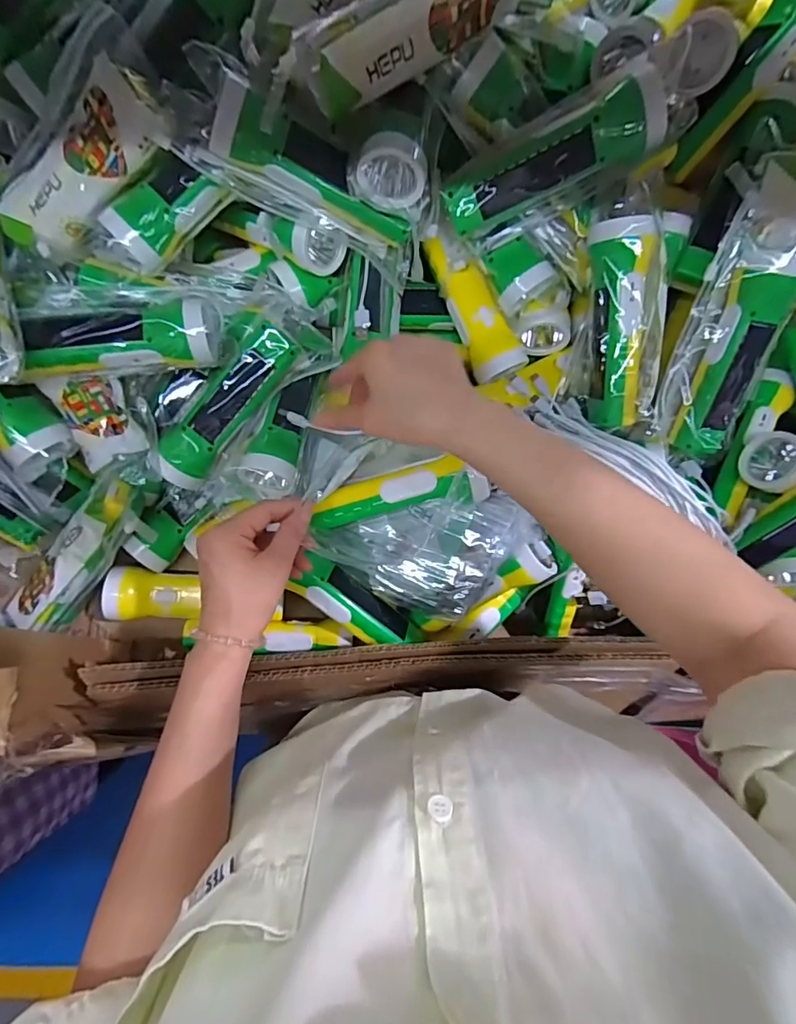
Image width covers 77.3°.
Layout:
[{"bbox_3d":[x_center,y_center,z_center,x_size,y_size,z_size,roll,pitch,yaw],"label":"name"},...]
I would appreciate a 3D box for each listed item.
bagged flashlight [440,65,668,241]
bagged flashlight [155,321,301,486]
[{"bbox_3d":[0.121,-0.278,0.402,0.166,0.050,0.048,-20,87,16],"label":"bagged flashlight"},{"bbox_3d":[-0.159,-0.097,0.451,0.052,0.039,0.175,41,101,-1],"label":"bagged flashlight"}]

